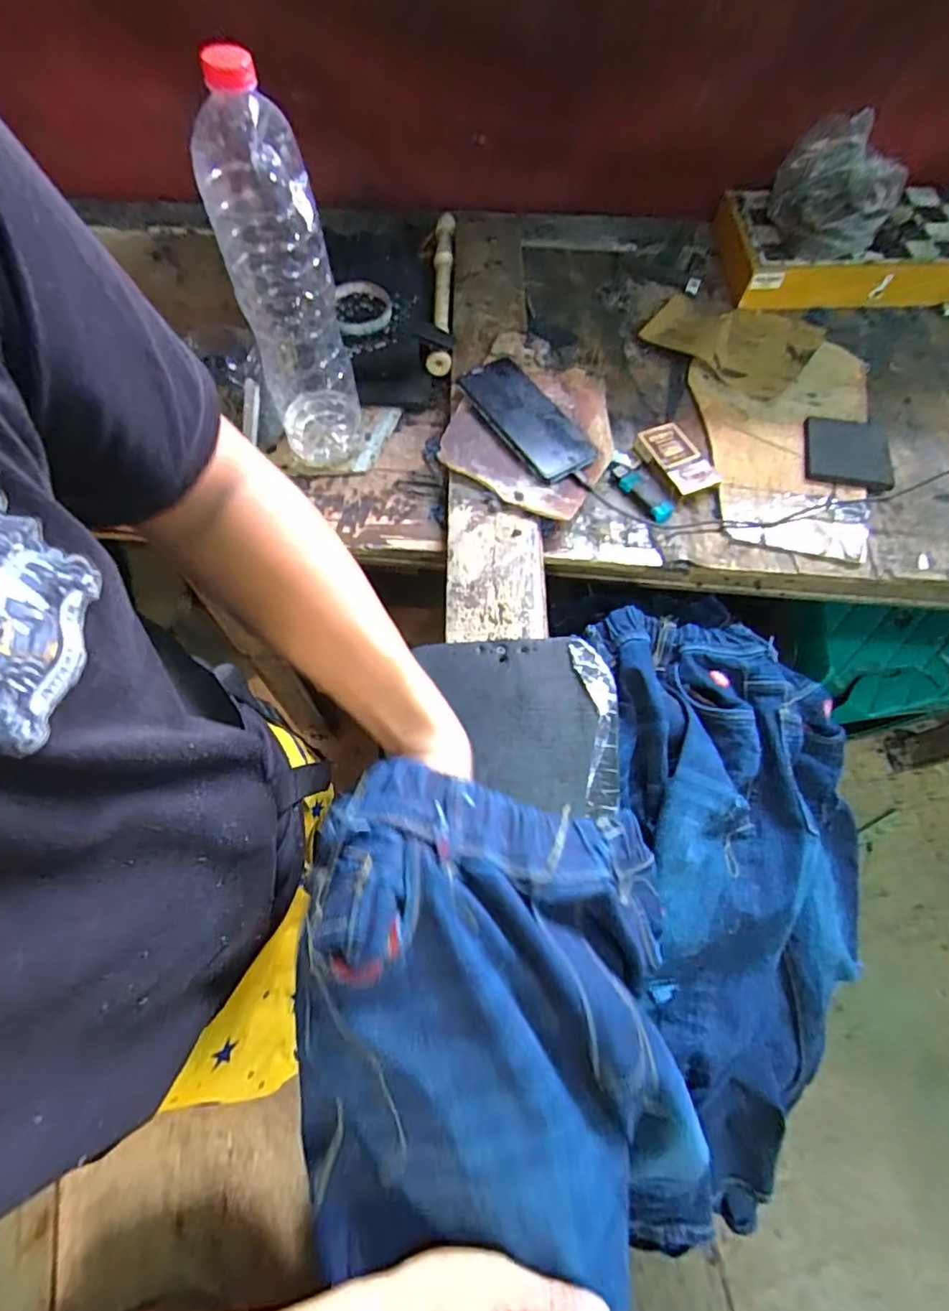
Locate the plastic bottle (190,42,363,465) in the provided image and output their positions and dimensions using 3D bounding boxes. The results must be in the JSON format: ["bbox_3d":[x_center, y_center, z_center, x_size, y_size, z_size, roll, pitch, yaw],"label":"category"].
[{"bbox_3d":[-0.167,-0.309,0.515,0.089,0.305,0.072,-13,67,-5],"label":"plastic bottle"}]

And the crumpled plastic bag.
[{"bbox_3d":[0.451,-0.585,0.716,0.137,0.093,0.124,16,68,8],"label":"crumpled plastic bag"}]

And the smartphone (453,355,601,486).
[{"bbox_3d":[0.058,-0.261,0.619,0.076,0.015,0.171,-31,70,-12],"label":"smartphone"}]

